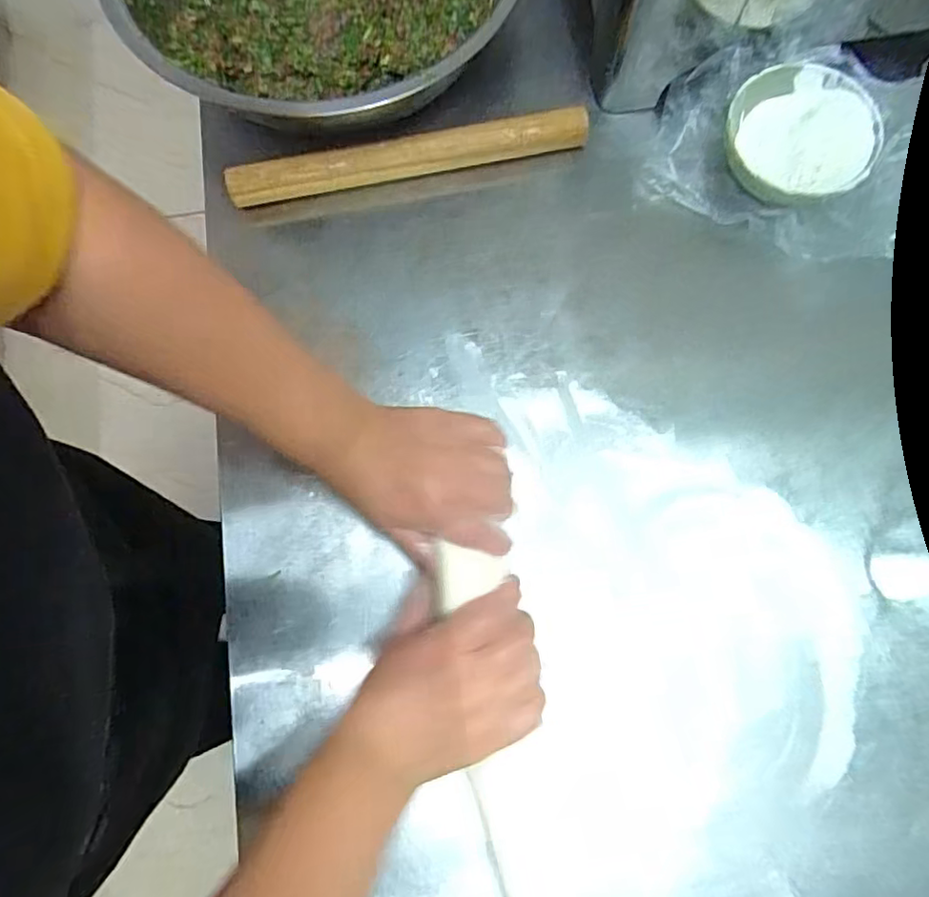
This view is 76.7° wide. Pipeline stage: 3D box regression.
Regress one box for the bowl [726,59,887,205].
[{"bbox_3d":[0.262,-0.242,0.474,0.108,0.053,0.106,0,77,1],"label":"bowl"}]

